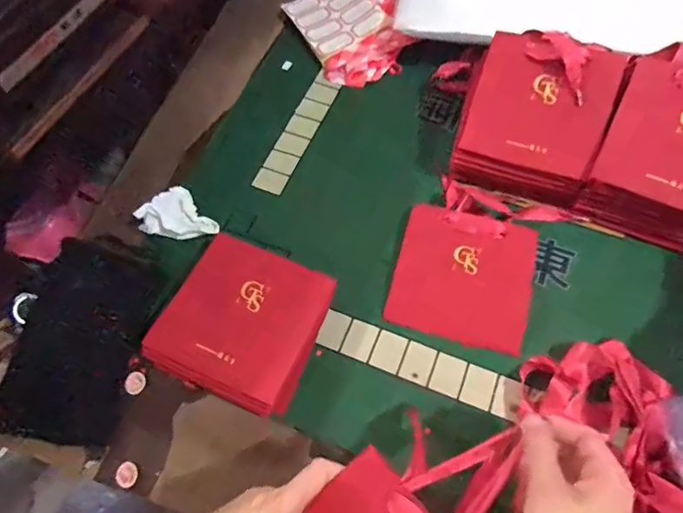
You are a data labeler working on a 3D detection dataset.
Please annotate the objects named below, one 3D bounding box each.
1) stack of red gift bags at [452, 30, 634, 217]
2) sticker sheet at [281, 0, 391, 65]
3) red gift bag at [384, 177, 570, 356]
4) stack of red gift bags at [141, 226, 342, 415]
[{"bbox_3d":[0.212,-0.151,0.553,0.144,0.109,0.145,18,64,10],"label":"stack of red gift bags"},{"bbox_3d":[-0.010,-0.345,0.705,0.114,0.012,0.127,-30,65,-14],"label":"sticker sheet"},{"bbox_3d":[0.140,0.005,0.535,0.147,0.023,0.179,16,63,9],"label":"red gift bag"},{"bbox_3d":[-0.095,0.060,0.491,0.142,0.038,0.151,21,64,12],"label":"stack of red gift bags"}]

